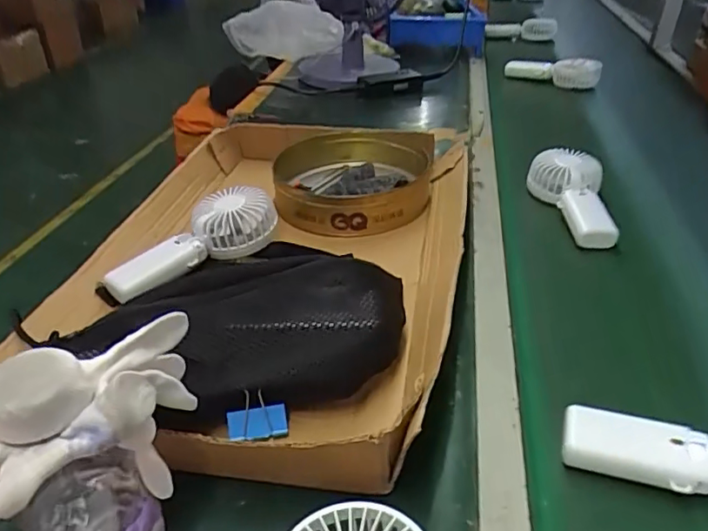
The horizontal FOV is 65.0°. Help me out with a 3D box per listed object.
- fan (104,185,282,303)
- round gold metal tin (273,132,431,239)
[{"bbox_3d":[-0.163,-0.022,0.564,0.183,0.043,0.070,-33,45,-22],"label":"fan"},{"bbox_3d":[-0.002,-0.109,0.696,0.184,0.055,0.201,-2,34,-4],"label":"round gold metal tin"}]

